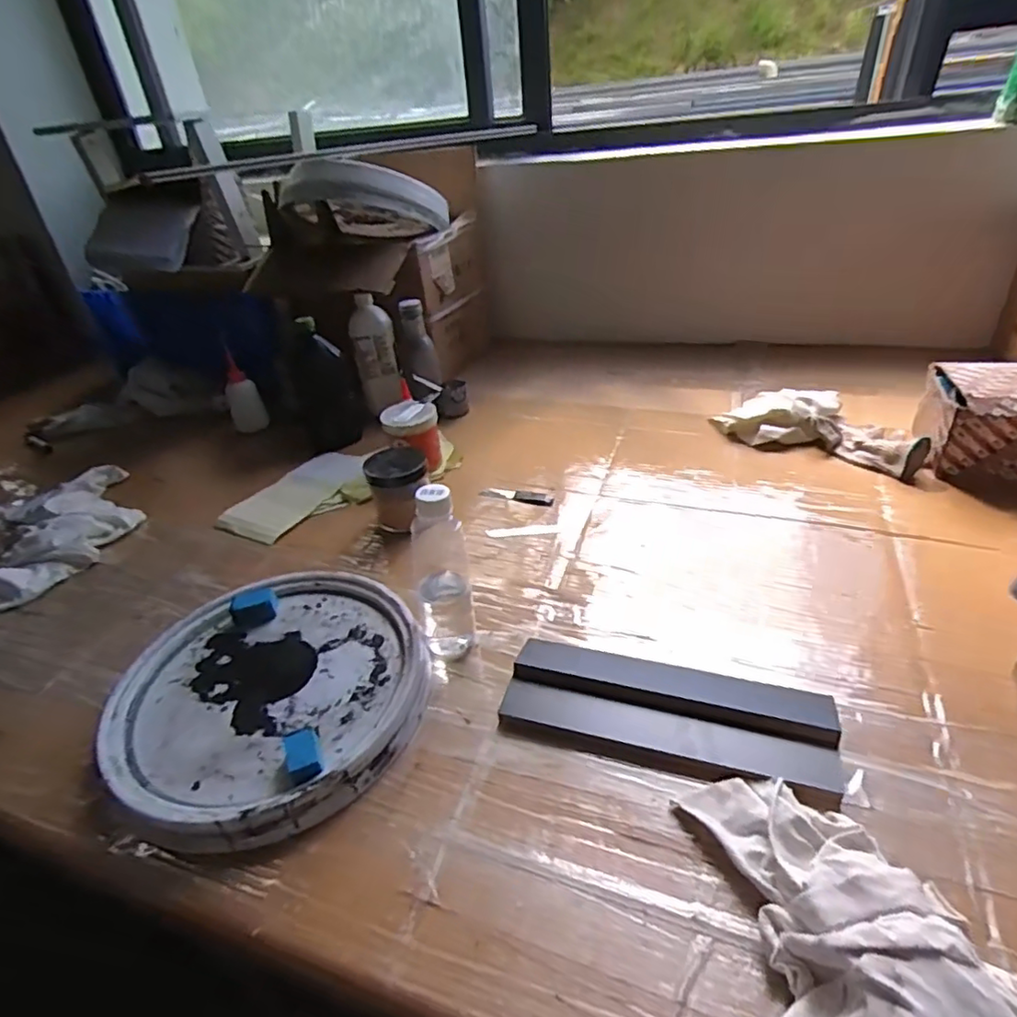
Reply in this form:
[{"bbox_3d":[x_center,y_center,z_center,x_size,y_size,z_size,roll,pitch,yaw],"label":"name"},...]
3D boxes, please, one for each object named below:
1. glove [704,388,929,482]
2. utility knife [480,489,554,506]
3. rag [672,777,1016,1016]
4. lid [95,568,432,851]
[{"bbox_3d":[0.478,-0.132,0.920,0.296,0.055,0.137,18,40,32],"label":"glove"},{"bbox_3d":[0.012,-0.020,0.866,0.106,0.018,0.019,5,35,17],"label":"utility knife"},{"bbox_3d":[0.216,0.264,0.367,0.132,0.060,0.233,-8,33,-2],"label":"rag"},{"bbox_3d":[-0.230,0.177,0.589,0.285,0.046,0.291,-5,33,3],"label":"lid"}]

